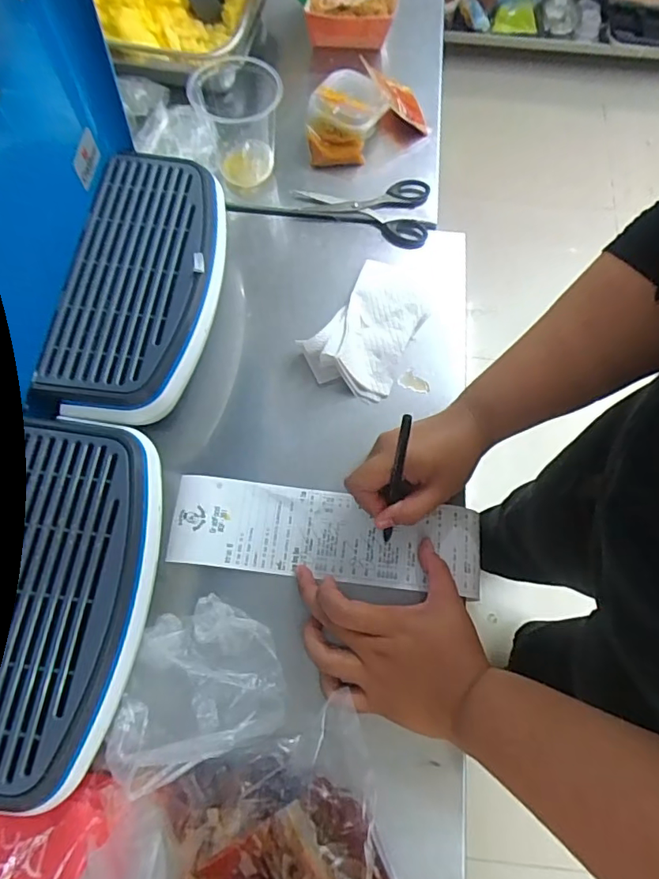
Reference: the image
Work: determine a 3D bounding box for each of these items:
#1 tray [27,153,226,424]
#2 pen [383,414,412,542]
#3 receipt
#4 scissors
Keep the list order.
[{"bbox_3d":[-0.167,-0.140,0.452,0.128,0.027,0.251,7,70,1],"label":"tray"},{"bbox_3d":[0.054,0.039,0.414,0.008,0.137,0.013,2,40,0],"label":"pen"},{"bbox_3d":[-0.003,0.084,0.459,0.275,0.006,0.076,7,72,0],"label":"receipt"},{"bbox_3d":[0.037,-0.256,0.573,0.149,0.008,0.085,1,70,-1],"label":"scissors"}]

